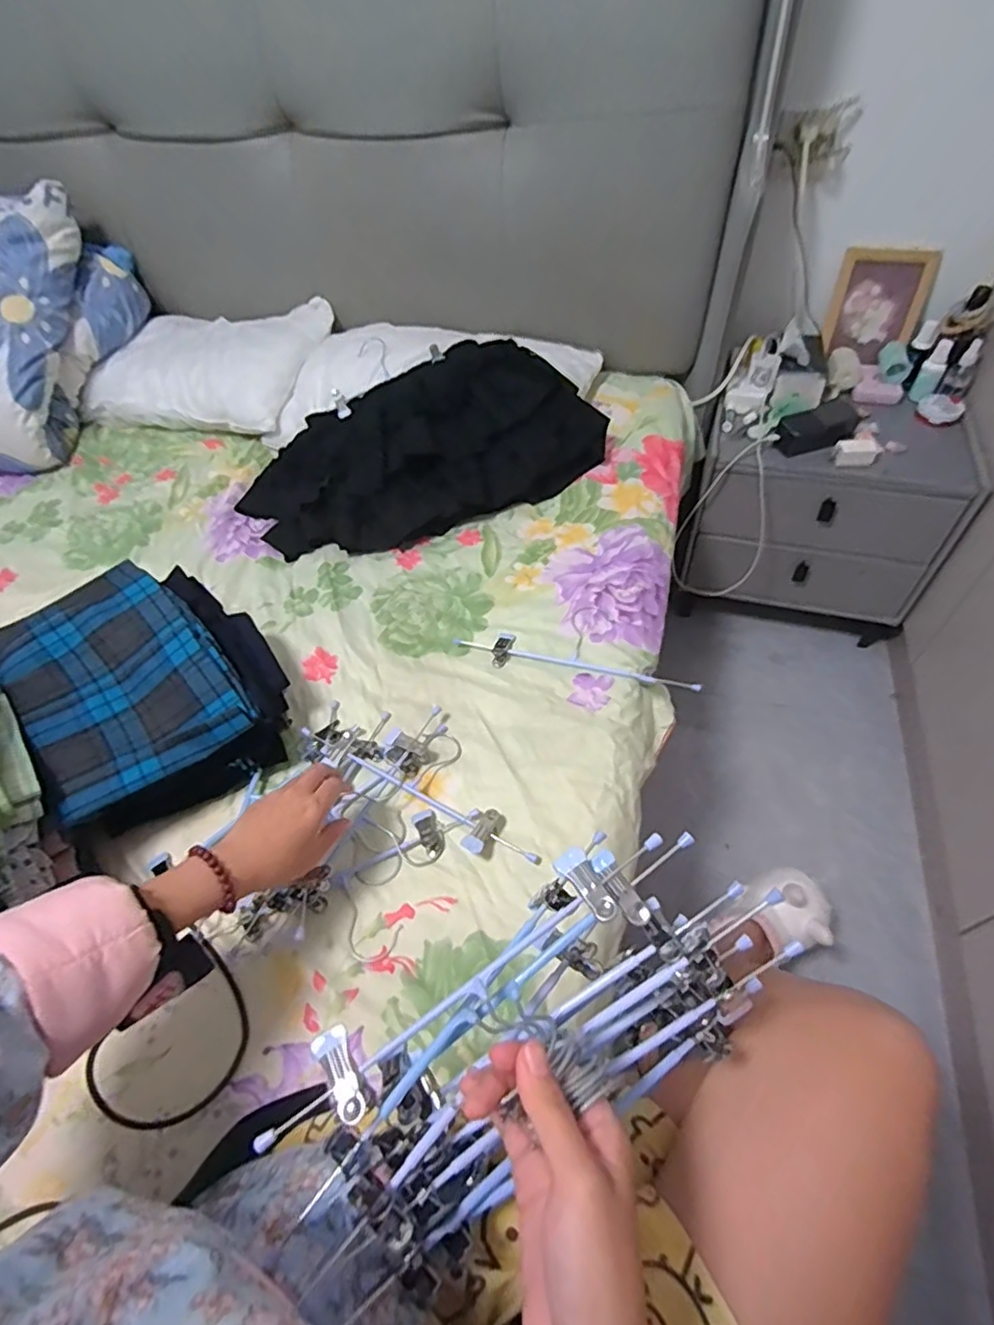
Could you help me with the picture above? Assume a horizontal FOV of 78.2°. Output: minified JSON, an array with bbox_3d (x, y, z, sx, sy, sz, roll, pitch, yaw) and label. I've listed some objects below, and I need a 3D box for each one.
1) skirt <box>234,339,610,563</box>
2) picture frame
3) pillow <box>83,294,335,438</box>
[{"bbox_3d":[-0.127,-0.348,0.955,0.569,0.136,0.295,-17,54,-7],"label":"skirt"},{"bbox_3d":[0.686,-0.645,1.109,0.147,0.169,0.012,15,30,16],"label":"picture frame"},{"bbox_3d":[-0.534,-0.549,1.161,0.411,0.116,0.271,9,55,12],"label":"pillow"}]

